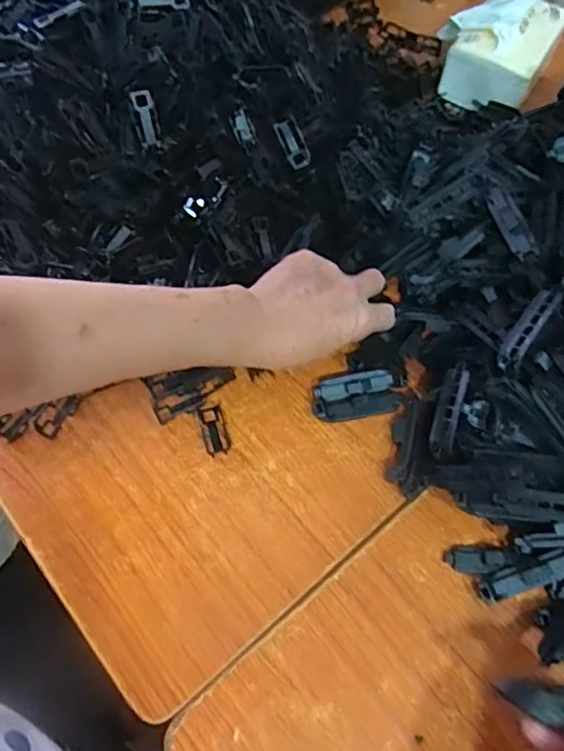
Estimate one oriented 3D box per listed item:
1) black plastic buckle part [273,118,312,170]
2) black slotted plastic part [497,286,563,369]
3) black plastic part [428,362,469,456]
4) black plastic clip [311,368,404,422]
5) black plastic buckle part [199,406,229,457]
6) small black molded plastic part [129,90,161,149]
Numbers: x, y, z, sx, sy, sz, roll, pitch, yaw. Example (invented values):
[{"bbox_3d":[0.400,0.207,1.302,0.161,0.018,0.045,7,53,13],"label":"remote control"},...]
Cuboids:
[{"bbox_3d":[0.009,-0.193,0.480,0.020,0.004,0.039,-27,99,-12],"label":"black plastic buckle part"},{"bbox_3d":[0.172,-0.034,0.402,0.015,0.013,0.069,36,90,14],"label":"black slotted plastic part"},{"bbox_3d":[0.123,0.025,0.422,0.014,0.010,0.069,16,82,5],"label":"black plastic part"},{"bbox_3d":[0.059,0.016,0.462,0.072,0.013,0.034,-11,64,-9],"label":"black plastic clip"},{"bbox_3d":[-0.053,0.042,0.448,0.018,0.004,0.040,-12,64,-10],"label":"black plastic buckle part"},{"bbox_3d":[-0.106,-0.199,0.447,0.017,0.041,0.005,-14,29,-10],"label":"small black molded plastic part"}]

